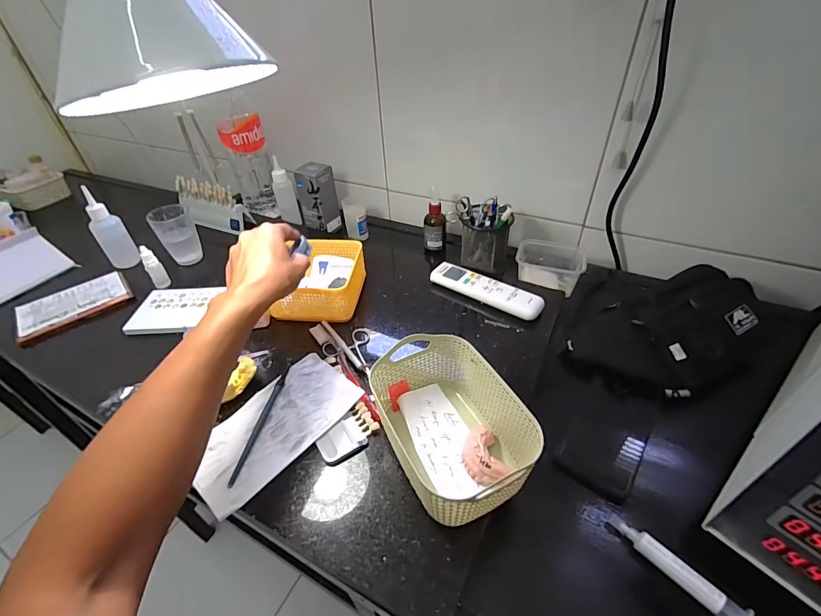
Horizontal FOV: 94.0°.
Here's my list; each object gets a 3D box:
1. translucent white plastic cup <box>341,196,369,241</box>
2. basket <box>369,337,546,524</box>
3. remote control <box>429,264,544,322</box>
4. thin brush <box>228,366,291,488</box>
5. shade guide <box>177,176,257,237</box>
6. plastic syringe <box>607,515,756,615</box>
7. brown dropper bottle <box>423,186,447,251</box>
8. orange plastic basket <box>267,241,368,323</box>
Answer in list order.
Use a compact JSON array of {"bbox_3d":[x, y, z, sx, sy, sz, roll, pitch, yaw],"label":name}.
[{"bbox_3d":[-0.109,-0.178,0.767,0.043,0.077,0.041,-2,41,2],"label":"translucent white plastic cup"},{"bbox_3d":[0.040,0.115,0.387,0.119,0.078,0.169,-22,44,-20],"label":"basket"},{"bbox_3d":[0.114,-0.026,0.596,0.178,0.024,0.046,25,49,29],"label":"remote control"},{"bbox_3d":[-0.173,0.129,0.445,0.010,0.007,0.151,5,42,9],"label":"thin brush"},{"bbox_3d":[-0.415,-0.211,0.791,0.171,0.089,0.045,16,45,21],"label":"shade guide"},{"bbox_3d":[0.235,0.227,0.327,0.021,0.012,0.126,-29,47,-26],"label":"plastic syringe"},{"bbox_3d":[0.046,-0.161,0.713,0.043,0.108,0.040,2,41,6],"label":"brown dropper bottle"},{"bbox_3d":[-0.135,-0.048,0.599,0.122,0.052,0.145,5,42,9],"label":"orange plastic basket"}]

